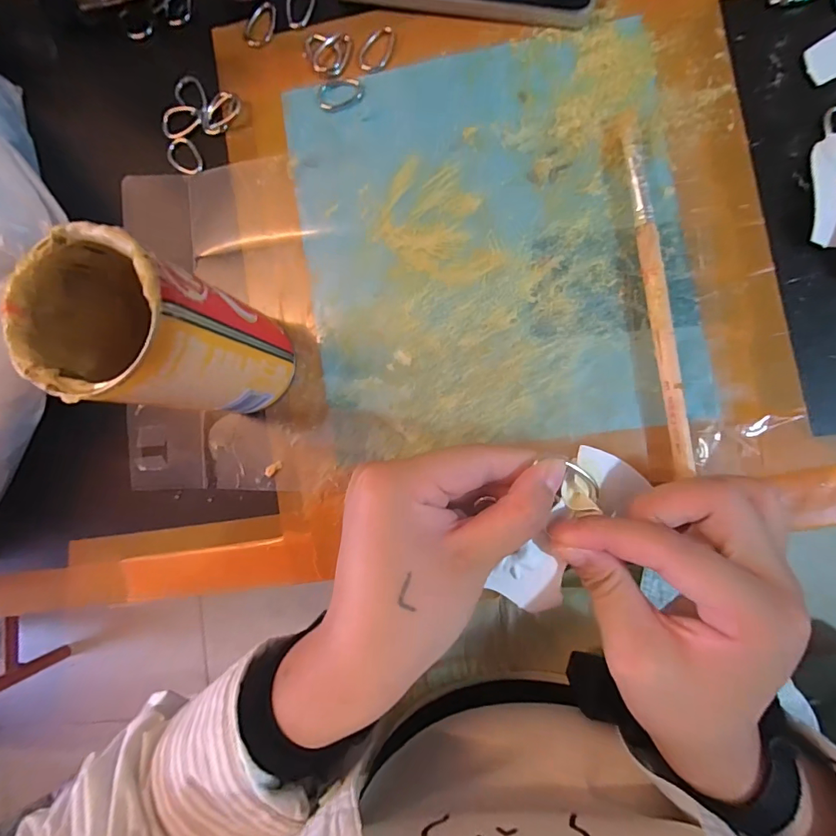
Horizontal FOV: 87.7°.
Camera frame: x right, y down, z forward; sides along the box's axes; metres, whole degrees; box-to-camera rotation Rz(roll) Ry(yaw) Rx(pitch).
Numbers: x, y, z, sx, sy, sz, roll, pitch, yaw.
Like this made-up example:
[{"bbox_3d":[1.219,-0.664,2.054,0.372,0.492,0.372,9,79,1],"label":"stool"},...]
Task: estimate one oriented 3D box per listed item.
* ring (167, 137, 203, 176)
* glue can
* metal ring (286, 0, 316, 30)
[{"bbox_3d":[-0.152,-0.169,0.282,0.018,0.004,0.026,-39,84,4],"label":"ring"},{"bbox_3d":[-0.110,-0.035,0.211,0.055,0.125,0.057,0,88,7],"label":"glue can"},{"bbox_3d":[-0.076,-0.265,0.280,0.017,0.005,0.029,19,90,7],"label":"metal ring"}]

